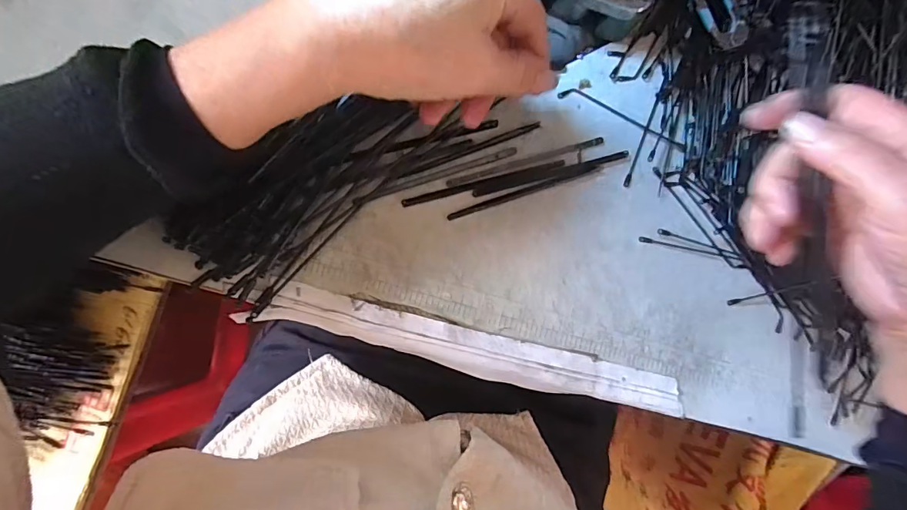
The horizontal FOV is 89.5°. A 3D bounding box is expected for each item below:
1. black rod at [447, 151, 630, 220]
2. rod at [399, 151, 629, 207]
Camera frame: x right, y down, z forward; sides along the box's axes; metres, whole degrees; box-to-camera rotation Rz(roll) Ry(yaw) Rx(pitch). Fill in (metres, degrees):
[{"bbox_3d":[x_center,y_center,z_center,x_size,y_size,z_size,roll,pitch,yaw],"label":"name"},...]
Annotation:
[{"bbox_3d":[0.052,-0.042,0.272,0.117,0.005,0.005,-20,89,-9],"label":"black rod"},{"bbox_3d":[0.019,-0.042,0.268,0.098,0.004,0.005,-16,89,-9],"label":"rod"}]

